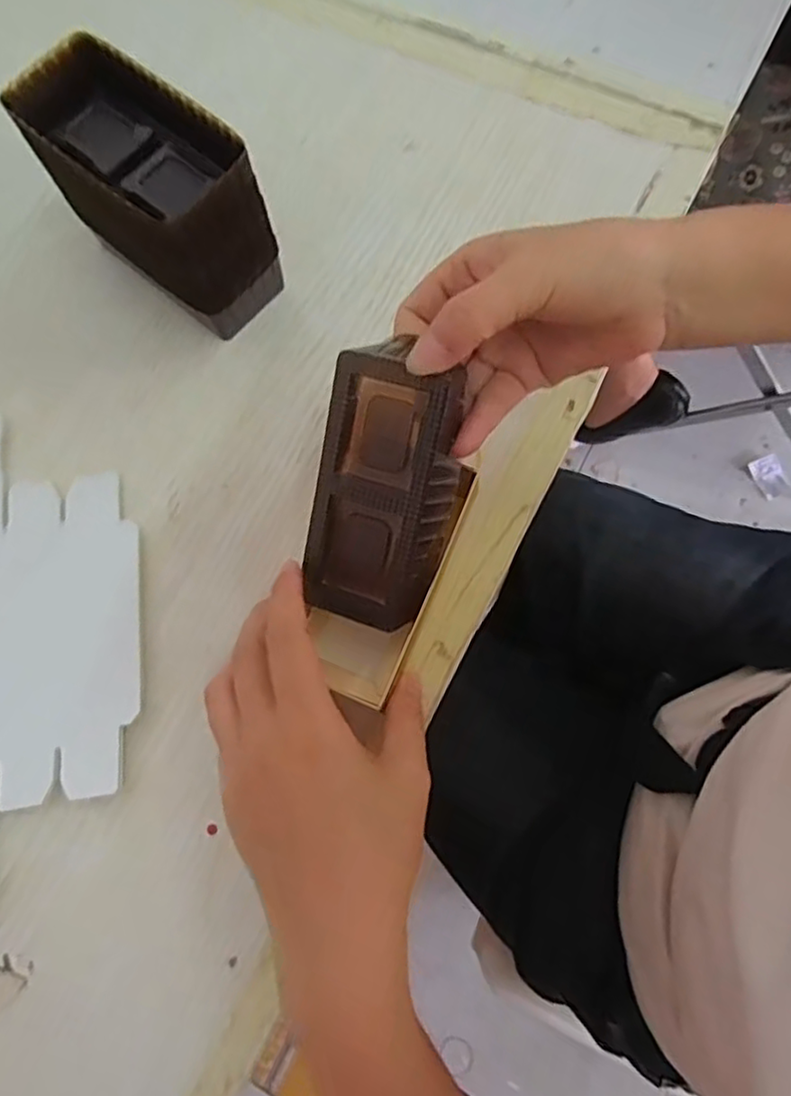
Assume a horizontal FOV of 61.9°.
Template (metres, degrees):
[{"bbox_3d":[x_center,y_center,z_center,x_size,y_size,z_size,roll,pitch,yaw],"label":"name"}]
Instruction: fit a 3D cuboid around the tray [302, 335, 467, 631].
[{"bbox_3d":[-0.005,-0.025,0.276,0.058,0.022,0.112,14,107,7],"label":"tray"}]

